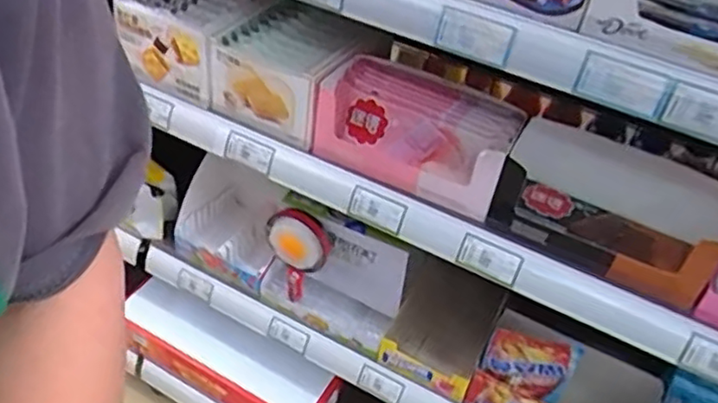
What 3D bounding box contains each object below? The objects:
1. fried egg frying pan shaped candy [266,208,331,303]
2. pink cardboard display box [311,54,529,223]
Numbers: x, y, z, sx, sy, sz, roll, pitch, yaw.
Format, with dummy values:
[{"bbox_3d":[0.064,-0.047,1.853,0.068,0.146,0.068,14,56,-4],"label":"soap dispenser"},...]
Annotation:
[{"bbox_3d":[-0.084,0.077,0.854,0.082,0.155,0.032,30,48,24],"label":"fried egg frying pan shaped candy"},{"bbox_3d":[0.060,-0.074,0.674,0.203,0.074,0.101,22,45,16],"label":"pink cardboard display box"}]

